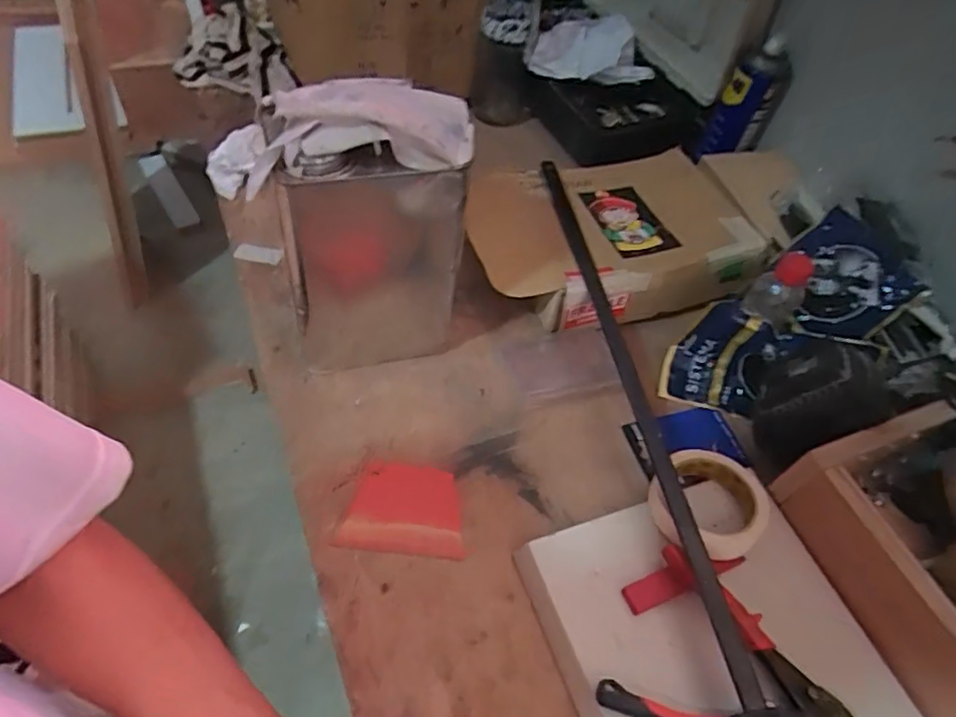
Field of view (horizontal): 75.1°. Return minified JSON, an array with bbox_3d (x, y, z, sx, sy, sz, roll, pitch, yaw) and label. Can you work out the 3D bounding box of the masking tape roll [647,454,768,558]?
[{"bbox_3d":[0.207,0.129,0.560,0.098,0.030,0.096,4,53,-5],"label":"masking tape roll"}]

